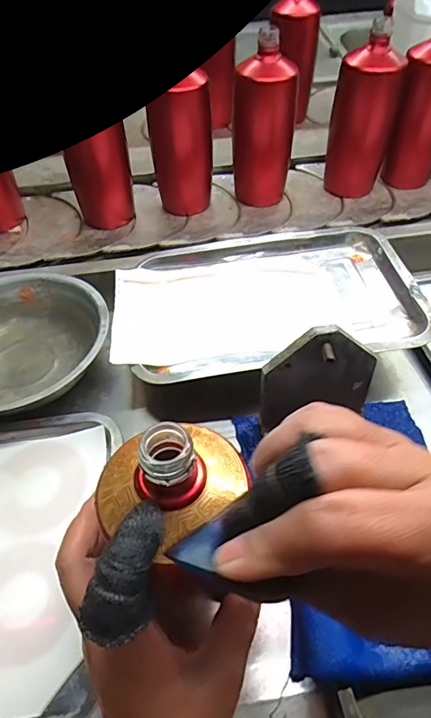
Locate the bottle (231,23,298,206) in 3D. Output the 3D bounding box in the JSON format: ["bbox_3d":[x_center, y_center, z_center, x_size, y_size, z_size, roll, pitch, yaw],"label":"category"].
[{"bbox_3d":[0.062,-0.306,0.623,0.064,0.196,0.074,-37,58,-24],"label":"bottle"}]

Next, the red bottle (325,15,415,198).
[{"bbox_3d":[0.205,-0.329,0.638,0.084,0.189,0.078,21,56,20],"label":"red bottle"}]

